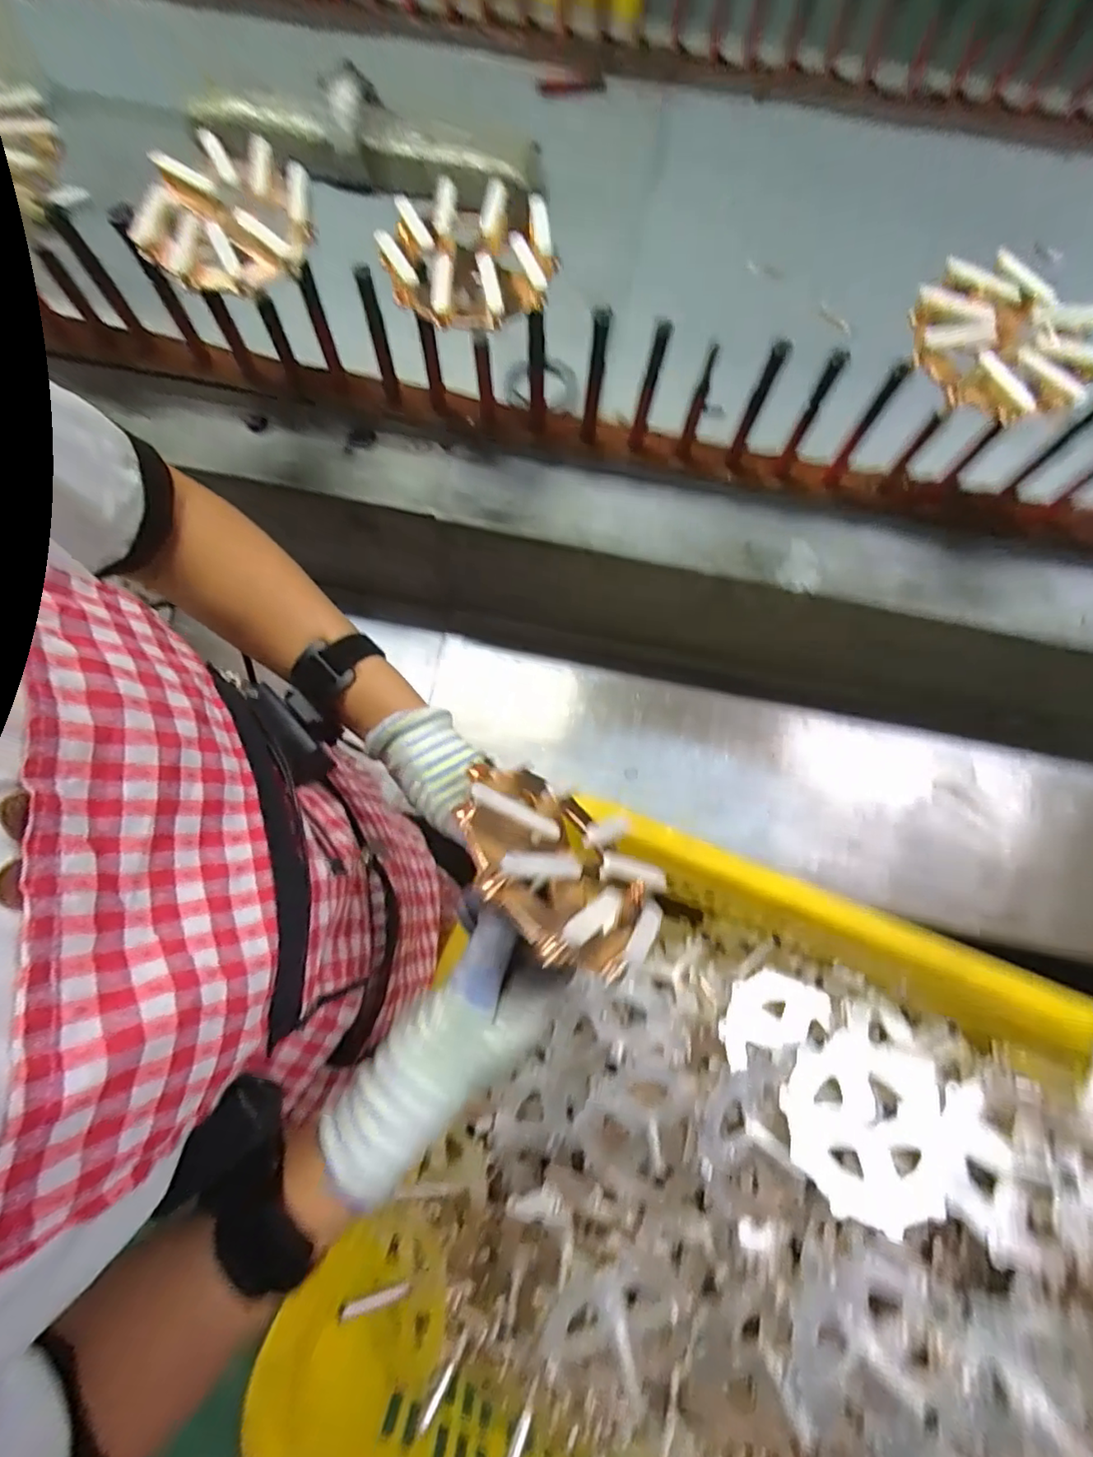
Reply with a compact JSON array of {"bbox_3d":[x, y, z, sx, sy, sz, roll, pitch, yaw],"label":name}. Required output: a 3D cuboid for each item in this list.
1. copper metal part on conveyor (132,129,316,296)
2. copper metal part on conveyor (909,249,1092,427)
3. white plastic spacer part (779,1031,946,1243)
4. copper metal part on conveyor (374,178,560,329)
[{"bbox_3d":[-0.261,-0.417,0.492,0.141,0.035,0.130,0,71,-1],"label":"copper metal part on conveyor"},{"bbox_3d":[0.339,-0.288,0.447,0.114,0.042,0.129,-19,73,-8],"label":"copper metal part on conveyor"},{"bbox_3d":[0.276,0.344,0.529,0.124,0.018,0.146,13,49,16],"label":"white plastic spacer part"},{"bbox_3d":[-0.061,-0.376,0.484,0.131,0.040,0.131,7,71,1],"label":"copper metal part on conveyor"}]

